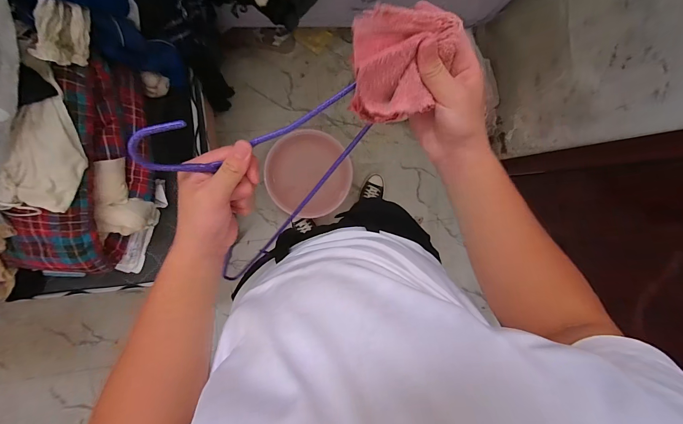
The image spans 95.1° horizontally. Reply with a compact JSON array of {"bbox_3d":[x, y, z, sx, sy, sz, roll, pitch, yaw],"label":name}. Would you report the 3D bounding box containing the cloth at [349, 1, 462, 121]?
[{"bbox_3d":[0.058,-0.144,0.299,0.096,0.038,0.102,-2,94,-8],"label":"cloth"}]

